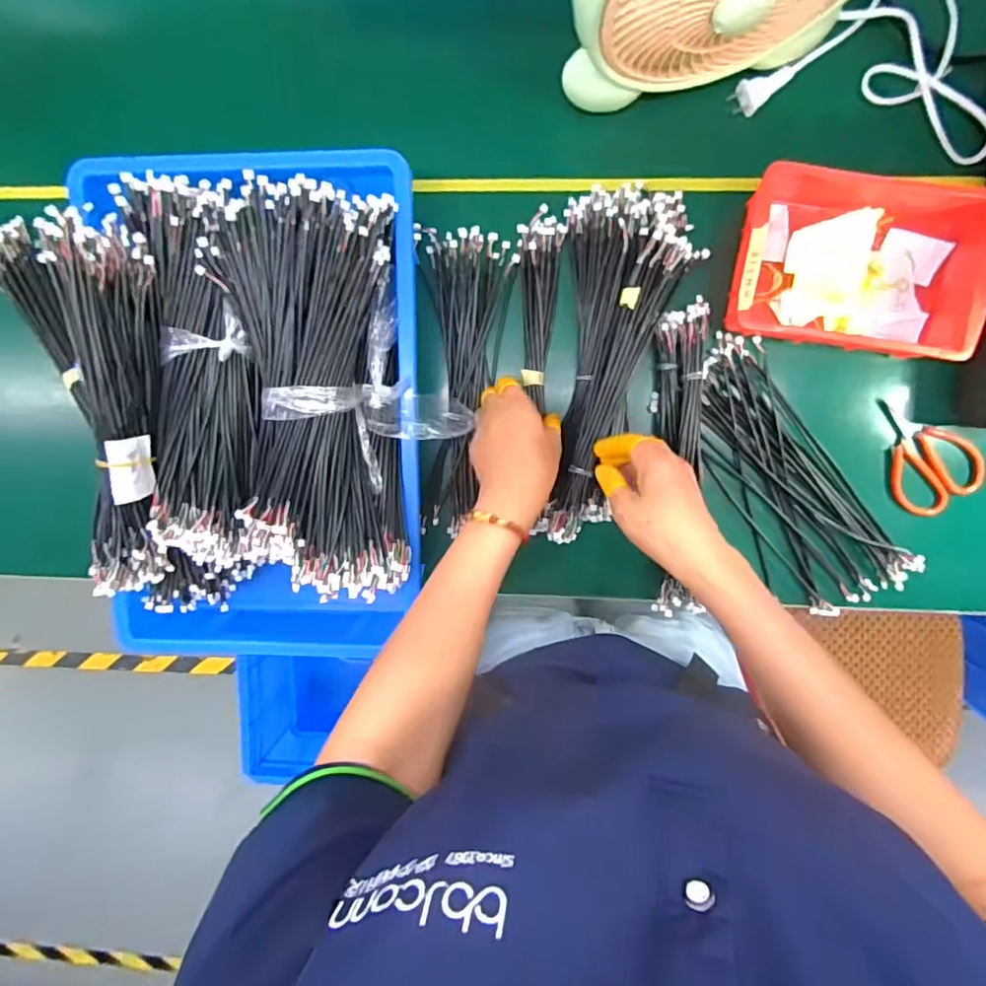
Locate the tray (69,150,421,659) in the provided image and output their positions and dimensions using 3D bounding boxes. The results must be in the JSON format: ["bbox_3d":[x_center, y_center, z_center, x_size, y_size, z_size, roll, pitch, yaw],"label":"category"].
[{"bbox_3d":[-0.201,-0.053,0.501,0.278,0.130,0.446,2,99,4],"label":"tray"}]

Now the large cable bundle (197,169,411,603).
[{"bbox_3d":[-0.150,-0.077,0.462,0.143,0.047,0.324,-1,99,4],"label":"large cable bundle"}]

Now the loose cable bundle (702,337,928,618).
[{"bbox_3d":[0.277,-0.009,0.531,0.110,0.014,0.283,-36,95,8],"label":"loose cable bundle"}]

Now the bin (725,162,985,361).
[{"bbox_3d":[0.312,-0.201,0.478,0.203,0.052,0.146,12,99,2],"label":"bin"}]

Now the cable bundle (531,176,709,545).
[{"bbox_3d":[0.101,-0.118,0.505,0.120,0.039,0.311,11,96,2],"label":"cable bundle"}]

